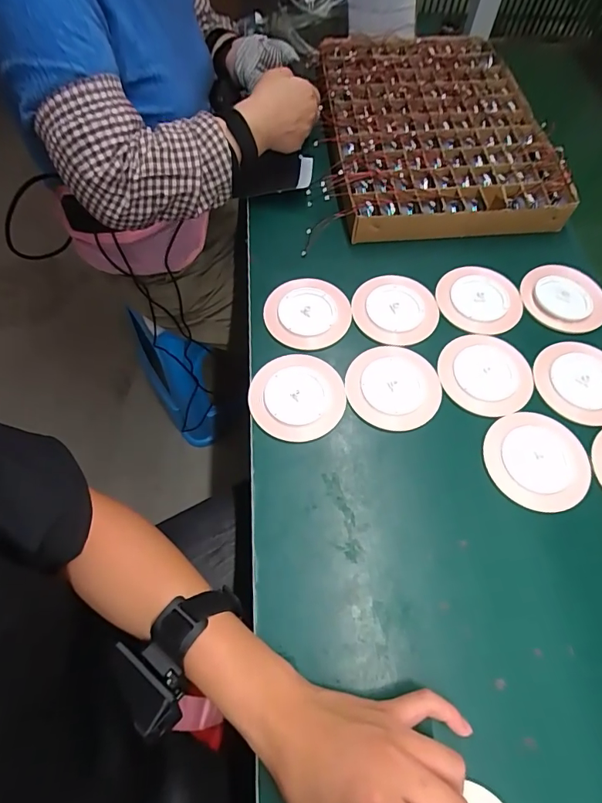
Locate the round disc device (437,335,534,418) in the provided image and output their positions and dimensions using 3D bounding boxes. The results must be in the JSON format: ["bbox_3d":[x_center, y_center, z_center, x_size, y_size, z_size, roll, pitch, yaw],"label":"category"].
[{"bbox_3d":[0.203,-0.032,0.473,0.098,0.007,0.096,0,63,1],"label":"round disc device"}]

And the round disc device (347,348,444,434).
[{"bbox_3d":[0.100,-0.018,0.462,0.098,0.011,0.094,0,63,1],"label":"round disc device"}]

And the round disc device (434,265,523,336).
[{"bbox_3d":[0.217,-0.126,0.521,0.099,0.006,0.099,0,63,1],"label":"round disc device"}]

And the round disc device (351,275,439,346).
[{"bbox_3d":[0.113,-0.111,0.511,0.096,0.006,0.098,0,63,1],"label":"round disc device"}]

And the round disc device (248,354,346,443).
[{"bbox_3d":[-0.004,-0.006,0.459,0.099,0.008,0.097,0,63,1],"label":"round disc device"}]

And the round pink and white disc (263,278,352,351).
[{"bbox_3d":[0.008,-0.105,0.512,0.097,0.012,0.098,0,63,1],"label":"round pink and white disc"}]

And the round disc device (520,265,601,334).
[{"bbox_3d":[0.319,-0.127,0.520,0.098,0.013,0.087,36,69,17],"label":"round disc device"}]

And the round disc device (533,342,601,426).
[{"bbox_3d":[0.306,-0.022,0.467,0.086,0.009,0.098,-30,67,-14],"label":"round disc device"}]

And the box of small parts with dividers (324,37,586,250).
[{"bbox_3d":[0.191,-0.412,0.645,0.299,0.042,0.421,-4,63,-3],"label":"box of small parts with dividers"}]

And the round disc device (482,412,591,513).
[{"bbox_3d":[0.236,0.057,0.427,0.099,0.007,0.099,0,63,1],"label":"round disc device"}]

